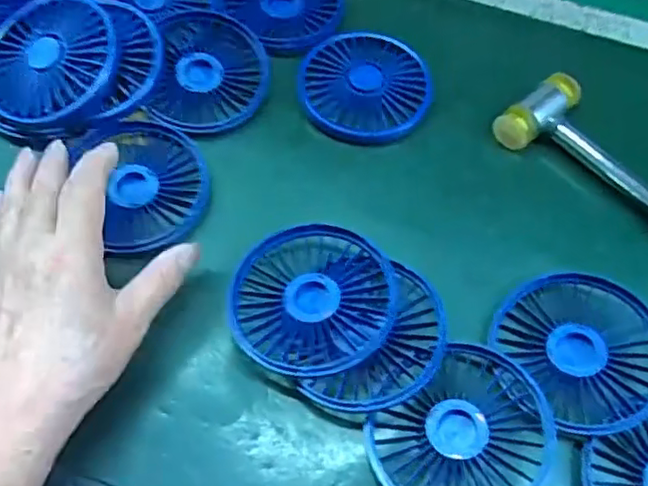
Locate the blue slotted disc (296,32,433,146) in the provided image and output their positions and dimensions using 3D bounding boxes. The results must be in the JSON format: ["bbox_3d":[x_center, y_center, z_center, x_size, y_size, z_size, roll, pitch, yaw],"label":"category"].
[{"bbox_3d":[0.027,-0.103,0.423,0.086,0.015,0.085,1,63,-2],"label":"blue slotted disc"}]

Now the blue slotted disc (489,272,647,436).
[{"bbox_3d":[0.138,0.054,0.335,0.072,0.024,0.084,-28,68,-16],"label":"blue slotted disc"}]

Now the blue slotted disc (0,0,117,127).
[{"bbox_3d":[-0.170,-0.113,0.386,0.086,0.009,0.086,-6,76,11],"label":"blue slotted disc"}]

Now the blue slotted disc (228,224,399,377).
[{"bbox_3d":[-0.006,0.029,0.338,0.085,0.016,0.081,-5,57,8],"label":"blue slotted disc"}]

